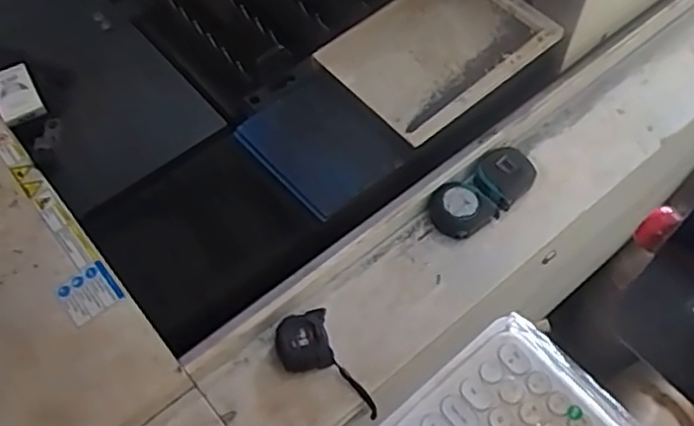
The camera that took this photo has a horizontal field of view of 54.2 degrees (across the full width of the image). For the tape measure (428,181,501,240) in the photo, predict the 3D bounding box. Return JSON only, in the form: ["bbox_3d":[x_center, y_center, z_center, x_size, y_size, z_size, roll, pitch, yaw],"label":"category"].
[{"bbox_3d":[0.156,-0.005,0.922,0.084,0.040,0.075,-24,61,-12],"label":"tape measure"}]

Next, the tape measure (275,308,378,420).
[{"bbox_3d":[-0.032,0.188,0.815,0.074,0.051,0.142,-25,61,-13],"label":"tape measure"}]

